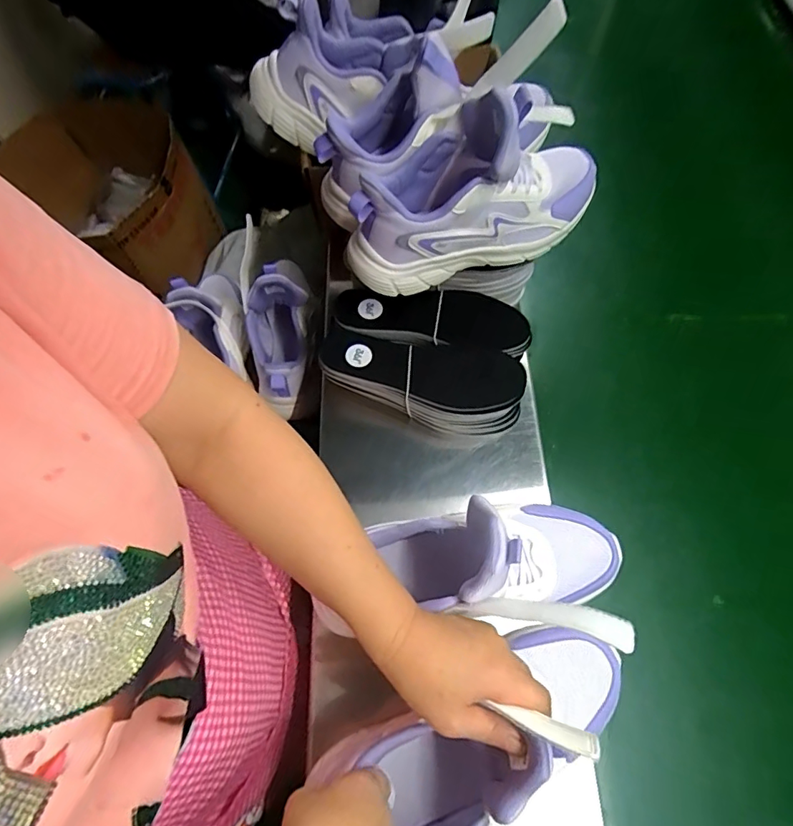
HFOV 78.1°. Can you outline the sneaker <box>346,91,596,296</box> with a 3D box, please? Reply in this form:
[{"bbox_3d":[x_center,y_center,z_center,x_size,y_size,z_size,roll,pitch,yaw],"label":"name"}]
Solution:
[{"bbox_3d":[0.081,-0.221,0.481,0.271,0.130,0.097,-18,66,-7],"label":"sneaker"}]

